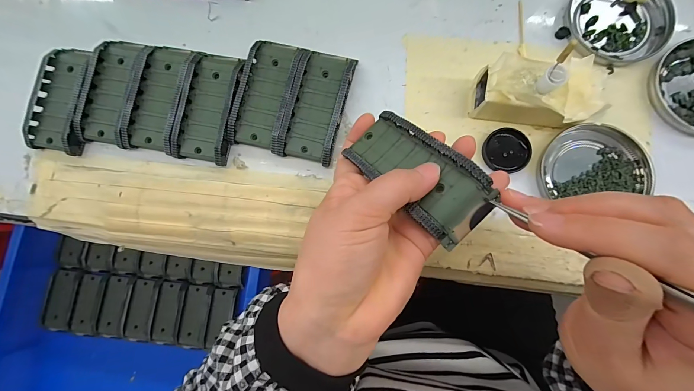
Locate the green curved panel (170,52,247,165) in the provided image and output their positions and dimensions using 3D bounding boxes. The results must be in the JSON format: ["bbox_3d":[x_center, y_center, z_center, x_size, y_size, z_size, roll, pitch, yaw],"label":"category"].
[{"bbox_3d":[-0.116,-0.075,0.247,0.045,0.016,0.090,12,83,5],"label":"green curved panel"}]

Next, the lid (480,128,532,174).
[{"bbox_3d":[0.127,-0.036,0.234,0.034,0.006,0.034,-1,82,4],"label":"lid"}]

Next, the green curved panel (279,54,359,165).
[{"bbox_3d":[-0.024,-0.075,0.243,0.045,0.018,0.093,14,83,6],"label":"green curved panel"}]

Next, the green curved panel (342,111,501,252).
[{"bbox_3d":[0.040,-0.016,0.179,0.042,0.019,0.095,-41,57,-3],"label":"green curved panel"}]

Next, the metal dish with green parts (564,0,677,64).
[{"bbox_3d":[0.224,-0.147,0.242,0.078,0.008,0.074,-1,82,4],"label":"metal dish with green parts"}]

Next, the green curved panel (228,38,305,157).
[{"bbox_3d":[-0.066,-0.086,0.246,0.044,0.018,0.092,14,83,6],"label":"green curved panel"}]

